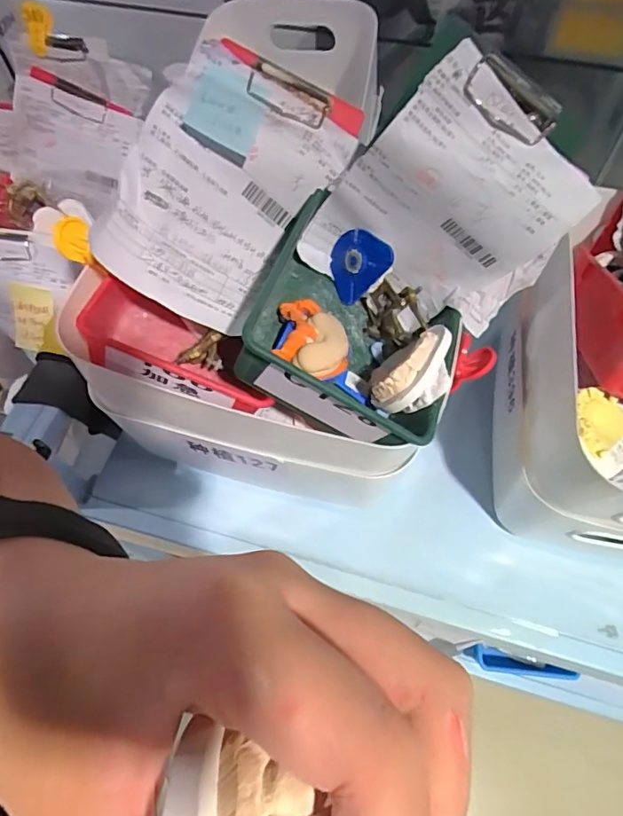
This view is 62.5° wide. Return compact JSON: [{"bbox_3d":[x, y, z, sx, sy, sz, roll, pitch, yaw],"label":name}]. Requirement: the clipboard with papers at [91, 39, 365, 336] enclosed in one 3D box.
[{"bbox_3d":[-0.065,-0.174,0.403,0.139,0.048,0.213,34,88,-24],"label":"clipboard with papers"}]

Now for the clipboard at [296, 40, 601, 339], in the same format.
[{"bbox_3d":[0.108,-0.146,0.401,0.173,0.193,0.032,33,50,-11],"label":"clipboard"}]

